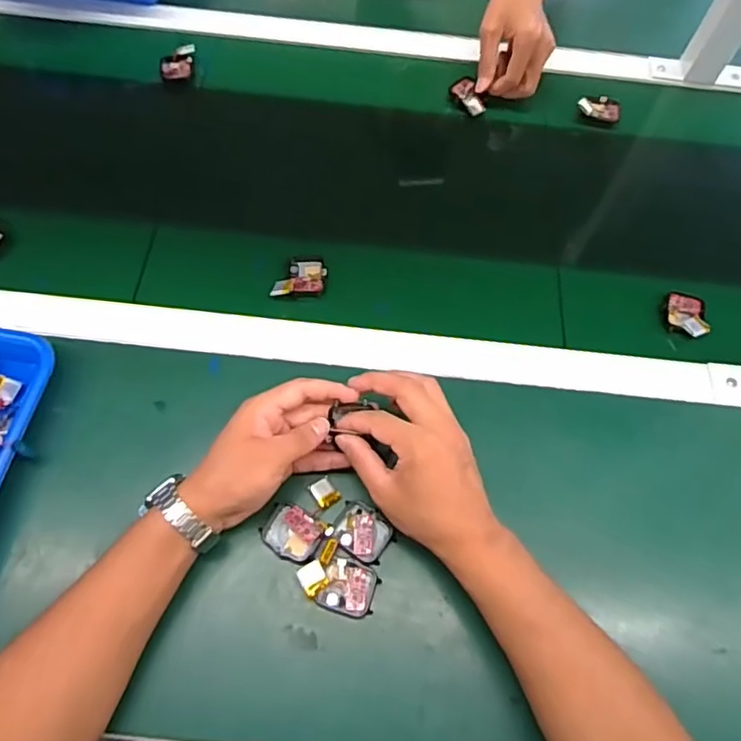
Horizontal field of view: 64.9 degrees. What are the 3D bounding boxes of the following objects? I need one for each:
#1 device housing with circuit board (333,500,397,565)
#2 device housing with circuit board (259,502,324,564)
[{"bbox_3d":[-0.005,0.128,0.464,0.044,0.016,0.040,1,64,-3],"label":"device housing with circuit board"},{"bbox_3d":[-0.062,0.128,0.459,0.046,0.012,0.036,29,66,11],"label":"device housing with circuit board"}]

